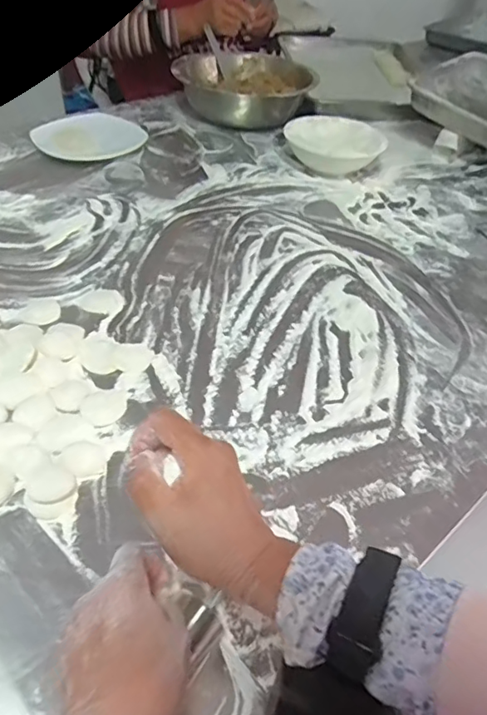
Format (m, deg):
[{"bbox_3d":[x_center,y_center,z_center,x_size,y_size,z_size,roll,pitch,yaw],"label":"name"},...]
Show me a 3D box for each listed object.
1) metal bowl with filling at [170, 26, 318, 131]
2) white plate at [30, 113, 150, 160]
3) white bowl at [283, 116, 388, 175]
[{"bbox_3d":[0.004,-0.574,1.127,0.275,0.095,0.250,3,43,-3],"label":"metal bowl with filling"},{"bbox_3d":[-0.287,-0.418,0.992,0.197,0.024,0.197,-7,45,-13],"label":"white plate"},{"bbox_3d":[0.159,-0.373,0.959,0.166,0.063,0.166,7,43,1],"label":"white bowl"}]

